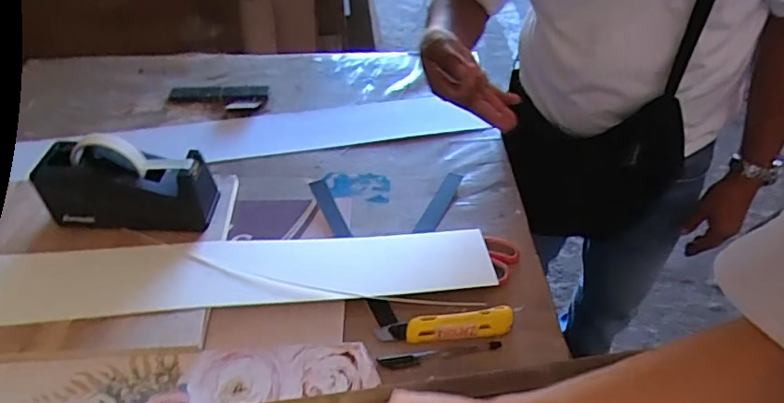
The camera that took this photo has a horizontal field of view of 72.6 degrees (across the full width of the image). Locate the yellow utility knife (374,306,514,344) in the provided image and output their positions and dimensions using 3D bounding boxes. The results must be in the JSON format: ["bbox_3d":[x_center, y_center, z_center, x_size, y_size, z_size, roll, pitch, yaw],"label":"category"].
[{"bbox_3d":[0.064,0.144,0.626,0.161,0.013,0.038,-4,46,-5],"label":"yellow utility knife"}]

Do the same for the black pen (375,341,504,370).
[{"bbox_3d":[0.055,0.177,0.614,0.144,0.006,0.016,-7,47,-8],"label":"black pen"}]

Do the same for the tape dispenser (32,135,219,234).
[{"bbox_3d":[-0.346,-0.024,0.692,0.209,0.103,0.066,3,46,1],"label":"tape dispenser"}]

